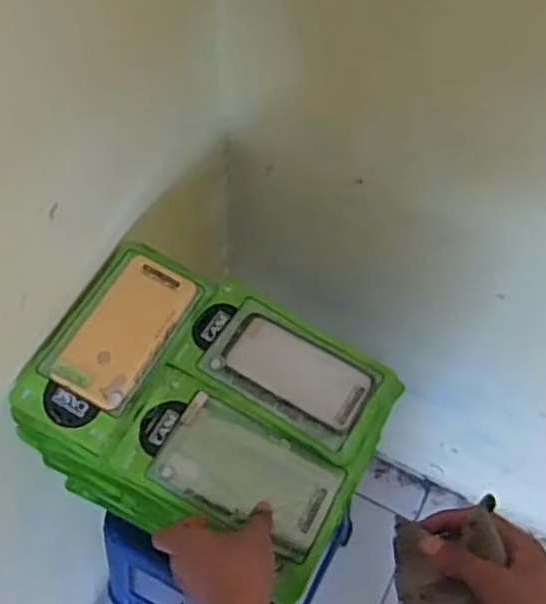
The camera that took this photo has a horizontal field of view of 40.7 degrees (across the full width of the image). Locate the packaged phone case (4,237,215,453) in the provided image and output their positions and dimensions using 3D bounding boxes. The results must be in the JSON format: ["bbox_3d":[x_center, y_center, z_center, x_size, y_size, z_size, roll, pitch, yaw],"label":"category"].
[{"bbox_3d":[-0.157,0.039,0.747,0.114,0.029,0.214,26,63,12],"label":"packaged phone case"}]

